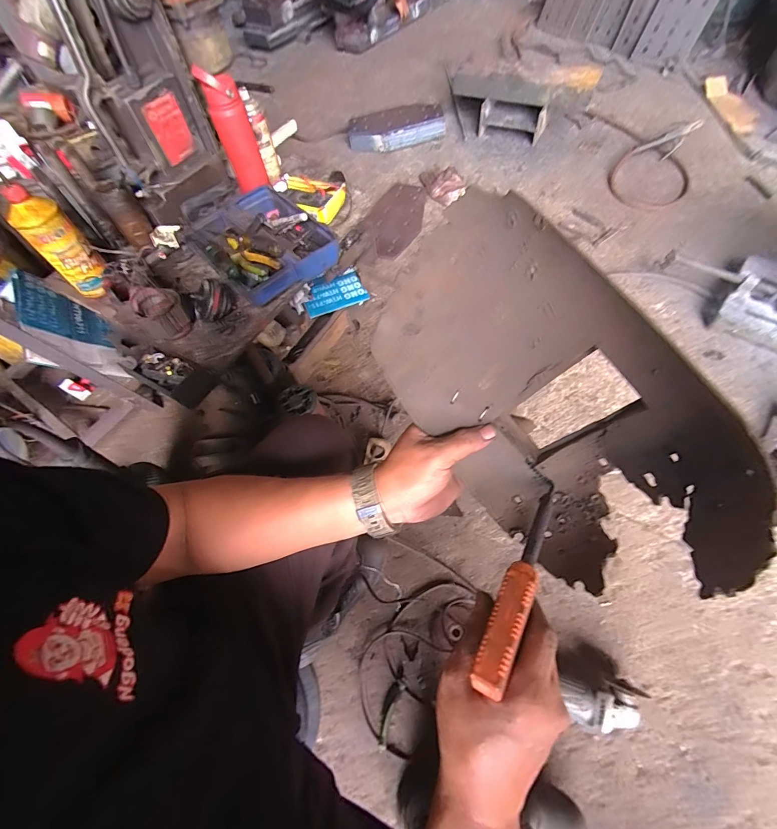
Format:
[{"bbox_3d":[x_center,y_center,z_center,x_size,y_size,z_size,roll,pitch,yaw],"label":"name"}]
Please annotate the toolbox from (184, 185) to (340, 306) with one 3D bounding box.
[{"bbox_3d":[-0.276,-0.378,0.813,0.241,0.075,0.273,-38,64,-15],"label":"toolbox"}]

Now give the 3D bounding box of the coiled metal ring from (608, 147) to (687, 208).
[{"bbox_3d":[0.977,-0.889,1.408,0.281,0.019,0.315,36,73,20],"label":"coiled metal ring"}]

